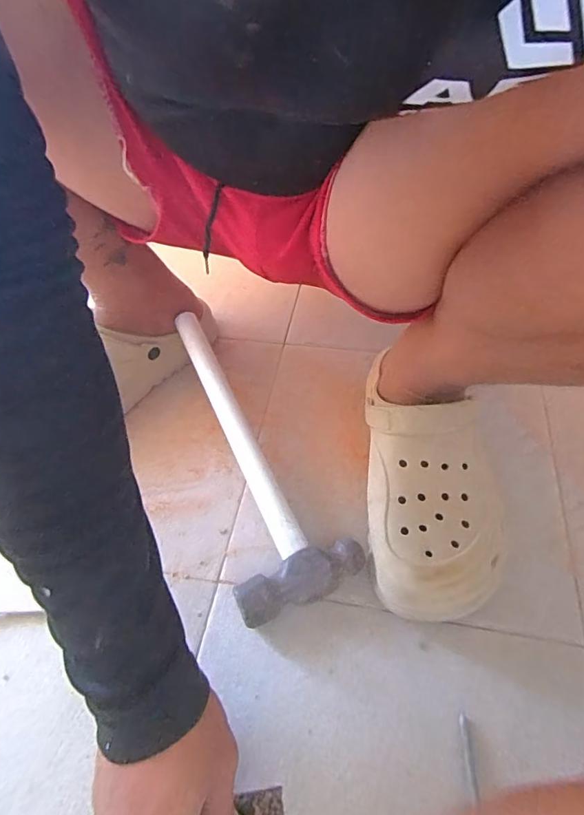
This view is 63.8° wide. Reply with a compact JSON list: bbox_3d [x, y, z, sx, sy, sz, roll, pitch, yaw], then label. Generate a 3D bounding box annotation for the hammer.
[{"bbox_3d":[-0.038,0.030,0.457,0.105,0.058,0.327,-16,51,-9],"label":"hammer"}]

